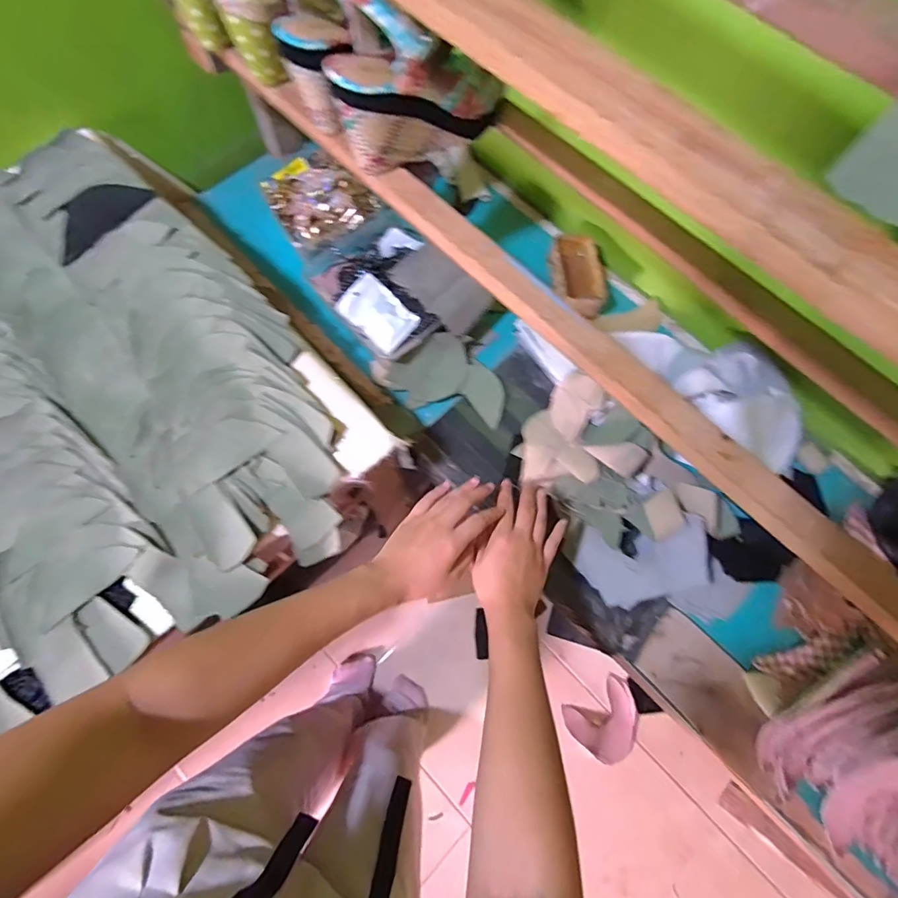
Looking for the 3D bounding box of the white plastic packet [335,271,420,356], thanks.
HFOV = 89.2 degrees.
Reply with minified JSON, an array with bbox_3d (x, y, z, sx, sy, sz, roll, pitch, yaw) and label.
[{"bbox_3d":[-0.098,-0.186,0.628,0.103,0.009,0.068,42,92,-2],"label":"white plastic packet"}]

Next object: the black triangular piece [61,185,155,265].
[{"bbox_3d":[-0.442,-0.296,0.571,0.066,0.014,0.130,42,79,10],"label":"black triangular piece"}]

